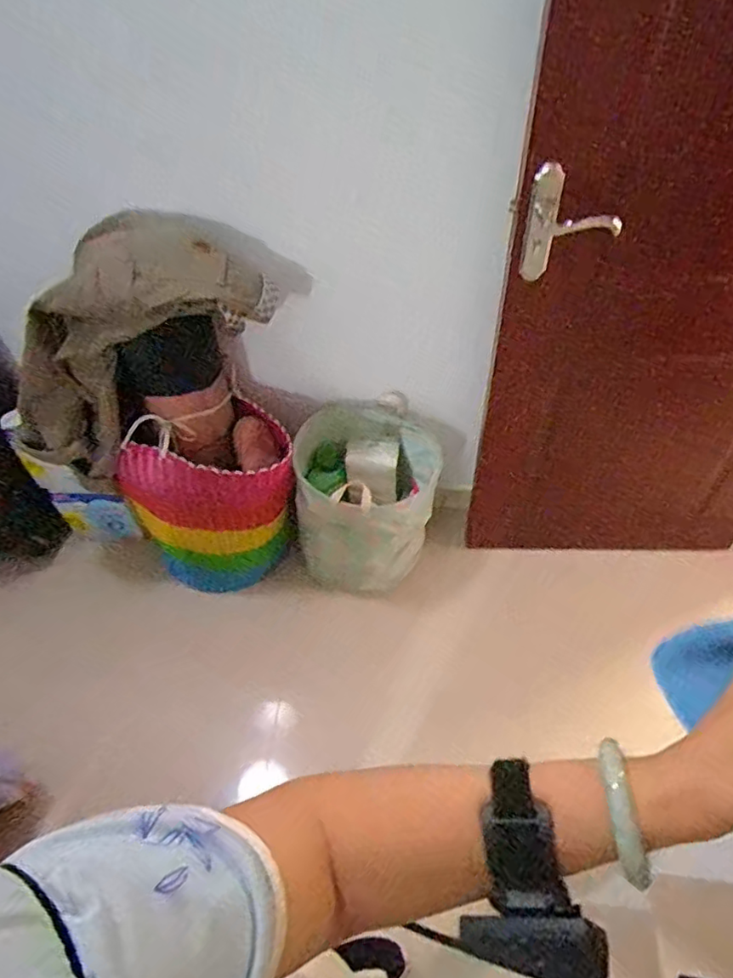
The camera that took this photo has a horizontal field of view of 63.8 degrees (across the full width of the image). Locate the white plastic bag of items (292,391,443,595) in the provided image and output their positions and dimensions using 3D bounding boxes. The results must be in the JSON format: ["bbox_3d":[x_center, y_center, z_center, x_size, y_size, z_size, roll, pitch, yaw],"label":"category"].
[{"bbox_3d":[-0.002,0.020,1.545,0.373,0.371,0.331,0,50,3],"label":"white plastic bag of items"}]

